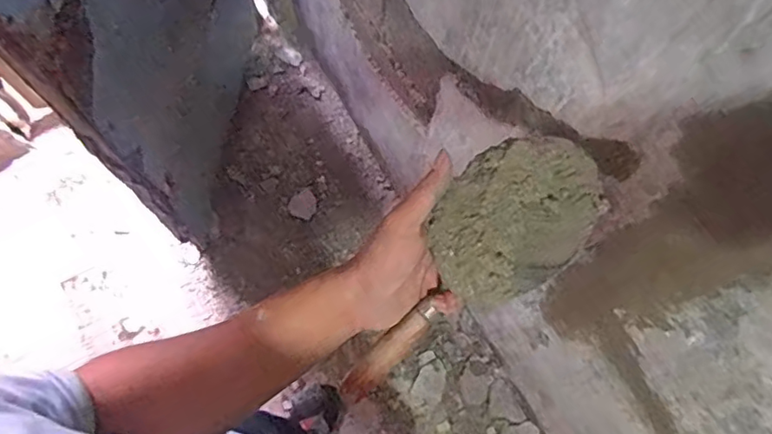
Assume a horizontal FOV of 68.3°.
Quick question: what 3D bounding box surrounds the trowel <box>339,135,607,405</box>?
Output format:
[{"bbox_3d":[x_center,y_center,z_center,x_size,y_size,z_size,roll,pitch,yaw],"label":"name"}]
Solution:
[{"bbox_3d":[0.066,0.039,0.459,0.281,0.055,0.106,-45,79,-4],"label":"trowel"}]

